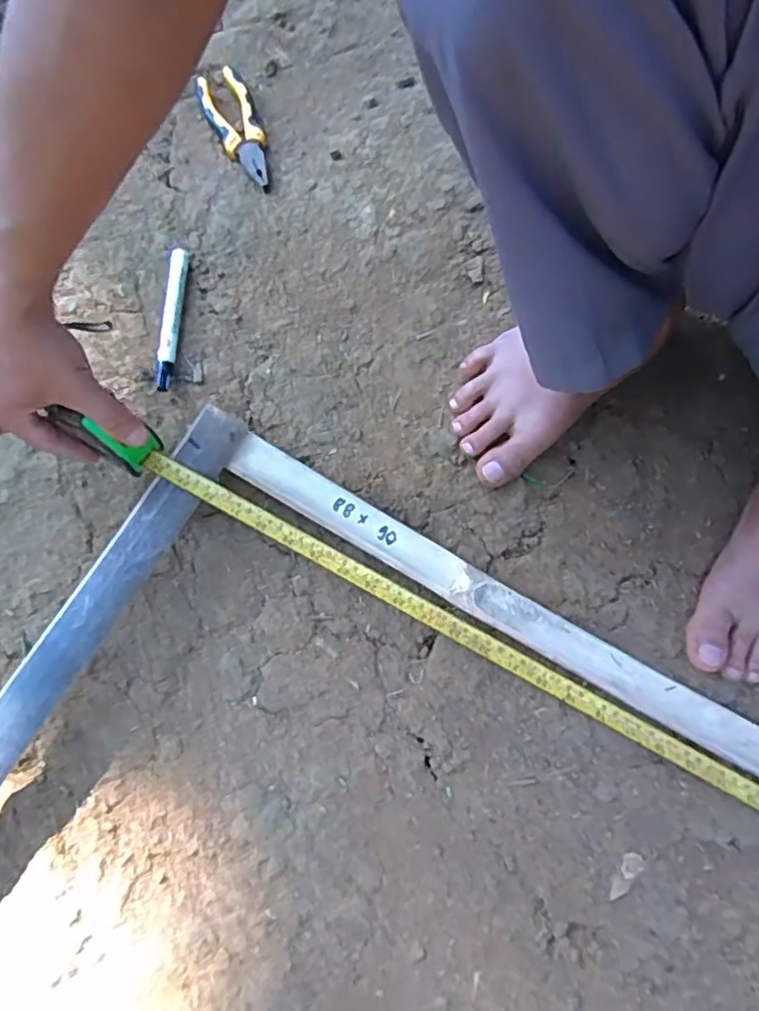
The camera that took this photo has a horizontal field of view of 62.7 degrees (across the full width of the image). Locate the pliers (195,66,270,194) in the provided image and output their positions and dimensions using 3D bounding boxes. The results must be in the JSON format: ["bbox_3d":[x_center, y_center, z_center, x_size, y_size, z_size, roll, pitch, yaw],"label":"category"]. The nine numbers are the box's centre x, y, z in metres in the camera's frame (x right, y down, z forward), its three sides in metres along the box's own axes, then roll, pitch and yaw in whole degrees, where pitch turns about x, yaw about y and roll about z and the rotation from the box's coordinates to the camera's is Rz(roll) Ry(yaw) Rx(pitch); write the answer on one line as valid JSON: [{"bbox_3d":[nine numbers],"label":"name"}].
[{"bbox_3d":[-0.144,-0.385,0.635,0.050,0.018,0.138,-24,78,-4],"label":"pliers"}]

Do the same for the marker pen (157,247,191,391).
[{"bbox_3d":[-0.194,-0.174,0.578,0.022,0.017,0.142,0,77,2],"label":"marker pen"}]

